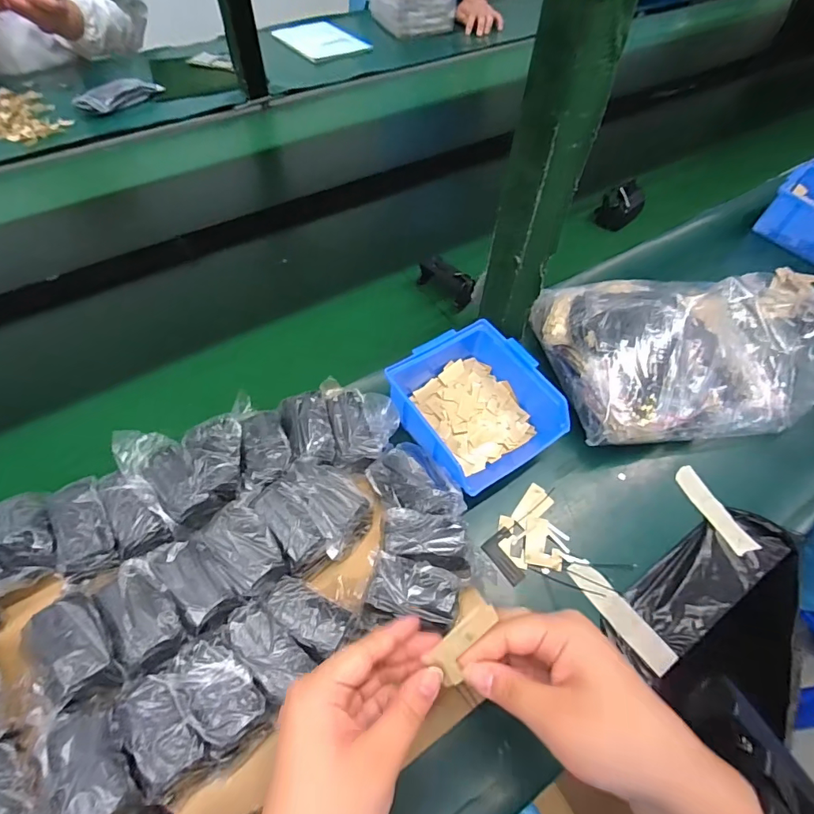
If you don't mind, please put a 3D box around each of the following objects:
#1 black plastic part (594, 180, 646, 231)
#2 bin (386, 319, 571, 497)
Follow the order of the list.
[{"bbox_3d":[0.304,-0.287,0.659,0.042,0.040,0.070,40,64,20],"label":"black plastic part"},{"bbox_3d":[0.062,0.001,0.435,0.129,0.058,0.138,-30,64,-20],"label":"bin"}]

